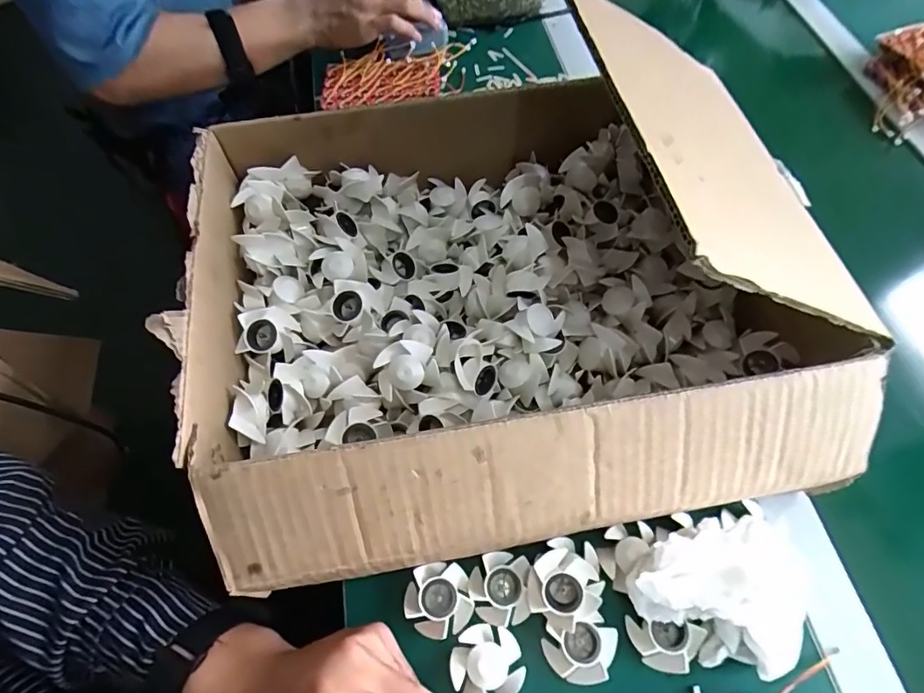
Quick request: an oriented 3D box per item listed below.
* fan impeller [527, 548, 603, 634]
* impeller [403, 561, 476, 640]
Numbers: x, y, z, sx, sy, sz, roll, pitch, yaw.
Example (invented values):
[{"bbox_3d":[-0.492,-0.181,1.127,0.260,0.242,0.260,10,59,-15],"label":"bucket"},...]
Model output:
[{"bbox_3d":[0.063,0.152,0.323,0.043,0.026,0.041,0,61,0],"label":"fan impeller"},{"bbox_3d":[-0.016,0.164,0.335,0.042,0.016,0.043,-13,62,-7],"label":"impeller"}]

